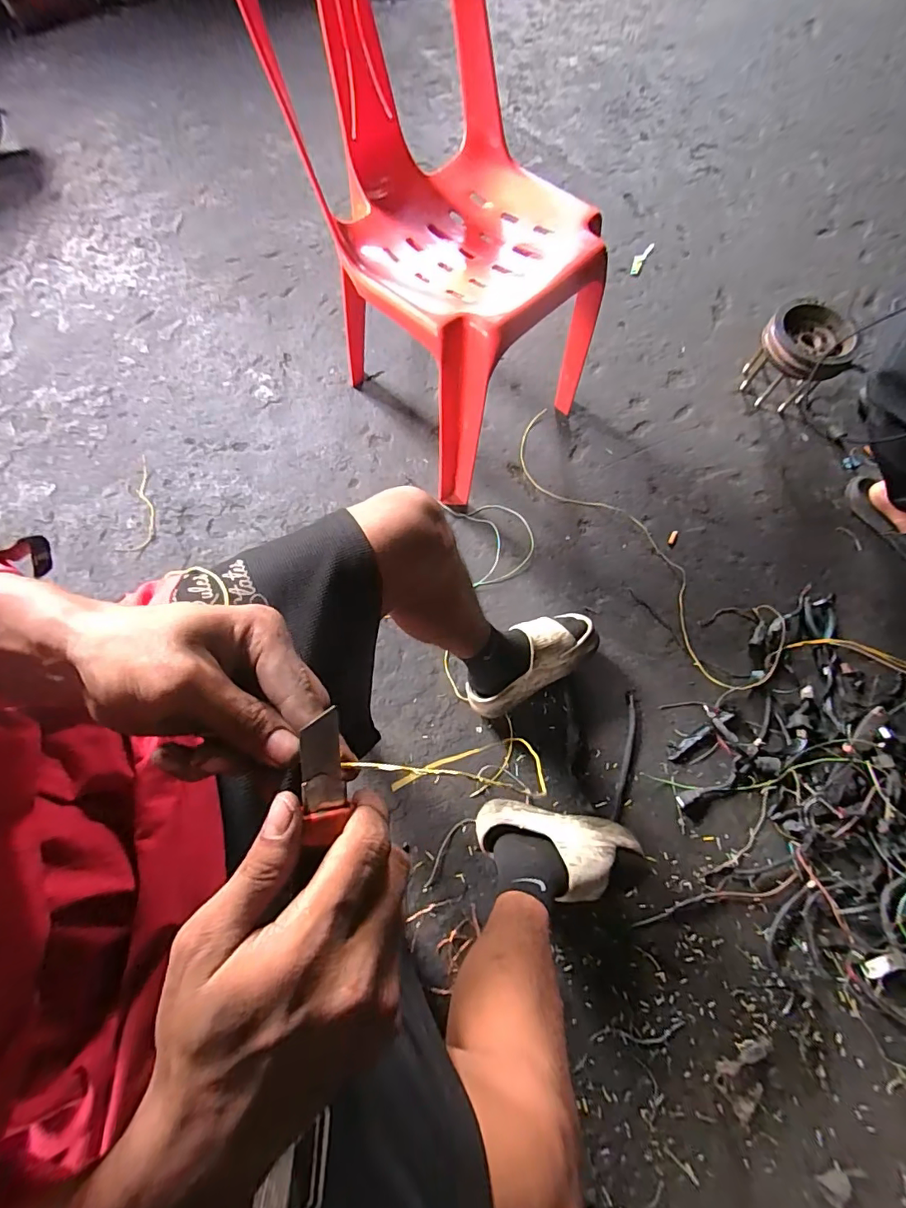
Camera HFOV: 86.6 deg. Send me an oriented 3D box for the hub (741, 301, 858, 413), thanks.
[{"bbox_3d":[0.765,-0.547,1.074,0.180,0.164,0.138,38,74,11],"label":"hub"}]

